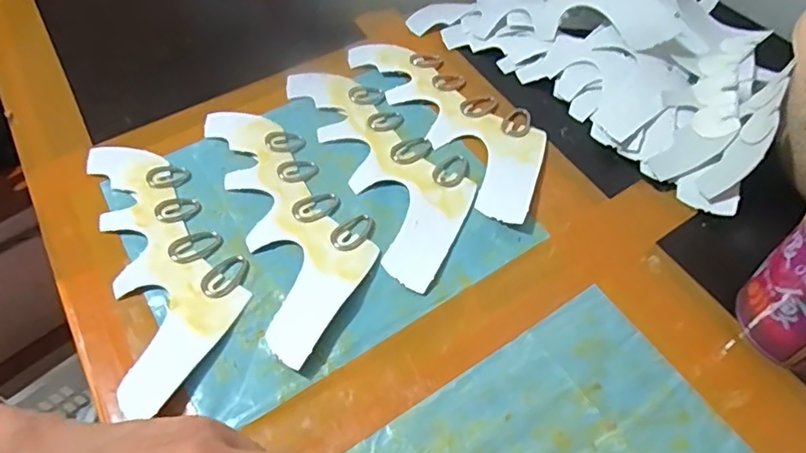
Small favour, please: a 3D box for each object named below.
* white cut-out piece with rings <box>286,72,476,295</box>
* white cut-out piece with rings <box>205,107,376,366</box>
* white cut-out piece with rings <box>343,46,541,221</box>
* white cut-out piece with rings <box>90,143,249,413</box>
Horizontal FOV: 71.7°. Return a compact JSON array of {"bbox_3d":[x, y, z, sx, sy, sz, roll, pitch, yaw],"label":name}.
[{"bbox_3d":[-0.018,-0.053,0.419,0.087,0.004,0.217,-29,59,-17],"label":"white cut-out piece with rings"},{"bbox_3d":[-0.081,-0.013,0.387,0.083,0.009,0.213,-24,57,-14],"label":"white cut-out piece with rings"},{"bbox_3d":[0.037,-0.090,0.441,0.085,0.007,0.214,-33,60,-19],"label":"white cut-out piece with rings"},{"bbox_3d":[-0.158,0.014,0.373,0.080,0.009,0.207,-21,57,-12],"label":"white cut-out piece with rings"}]

